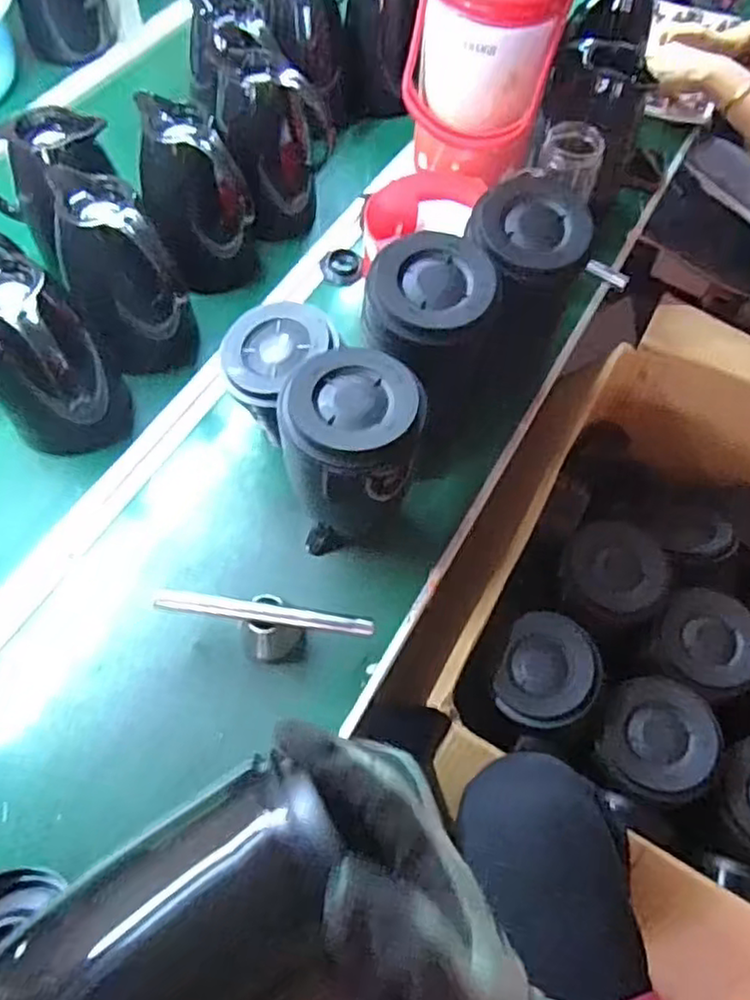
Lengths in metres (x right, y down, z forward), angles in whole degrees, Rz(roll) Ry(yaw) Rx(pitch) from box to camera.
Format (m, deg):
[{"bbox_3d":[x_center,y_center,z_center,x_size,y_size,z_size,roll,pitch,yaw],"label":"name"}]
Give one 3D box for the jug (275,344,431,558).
[{"bbox_3d":[-0.023,-0.039,0.649,0.116,0.209,0.108,1,62,-3],"label":"jug"}]

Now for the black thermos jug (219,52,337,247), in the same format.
[{"bbox_3d":[-0.122,-0.429,0.851,0.140,0.183,0.117,-2,61,-3],"label":"black thermos jug"}]

